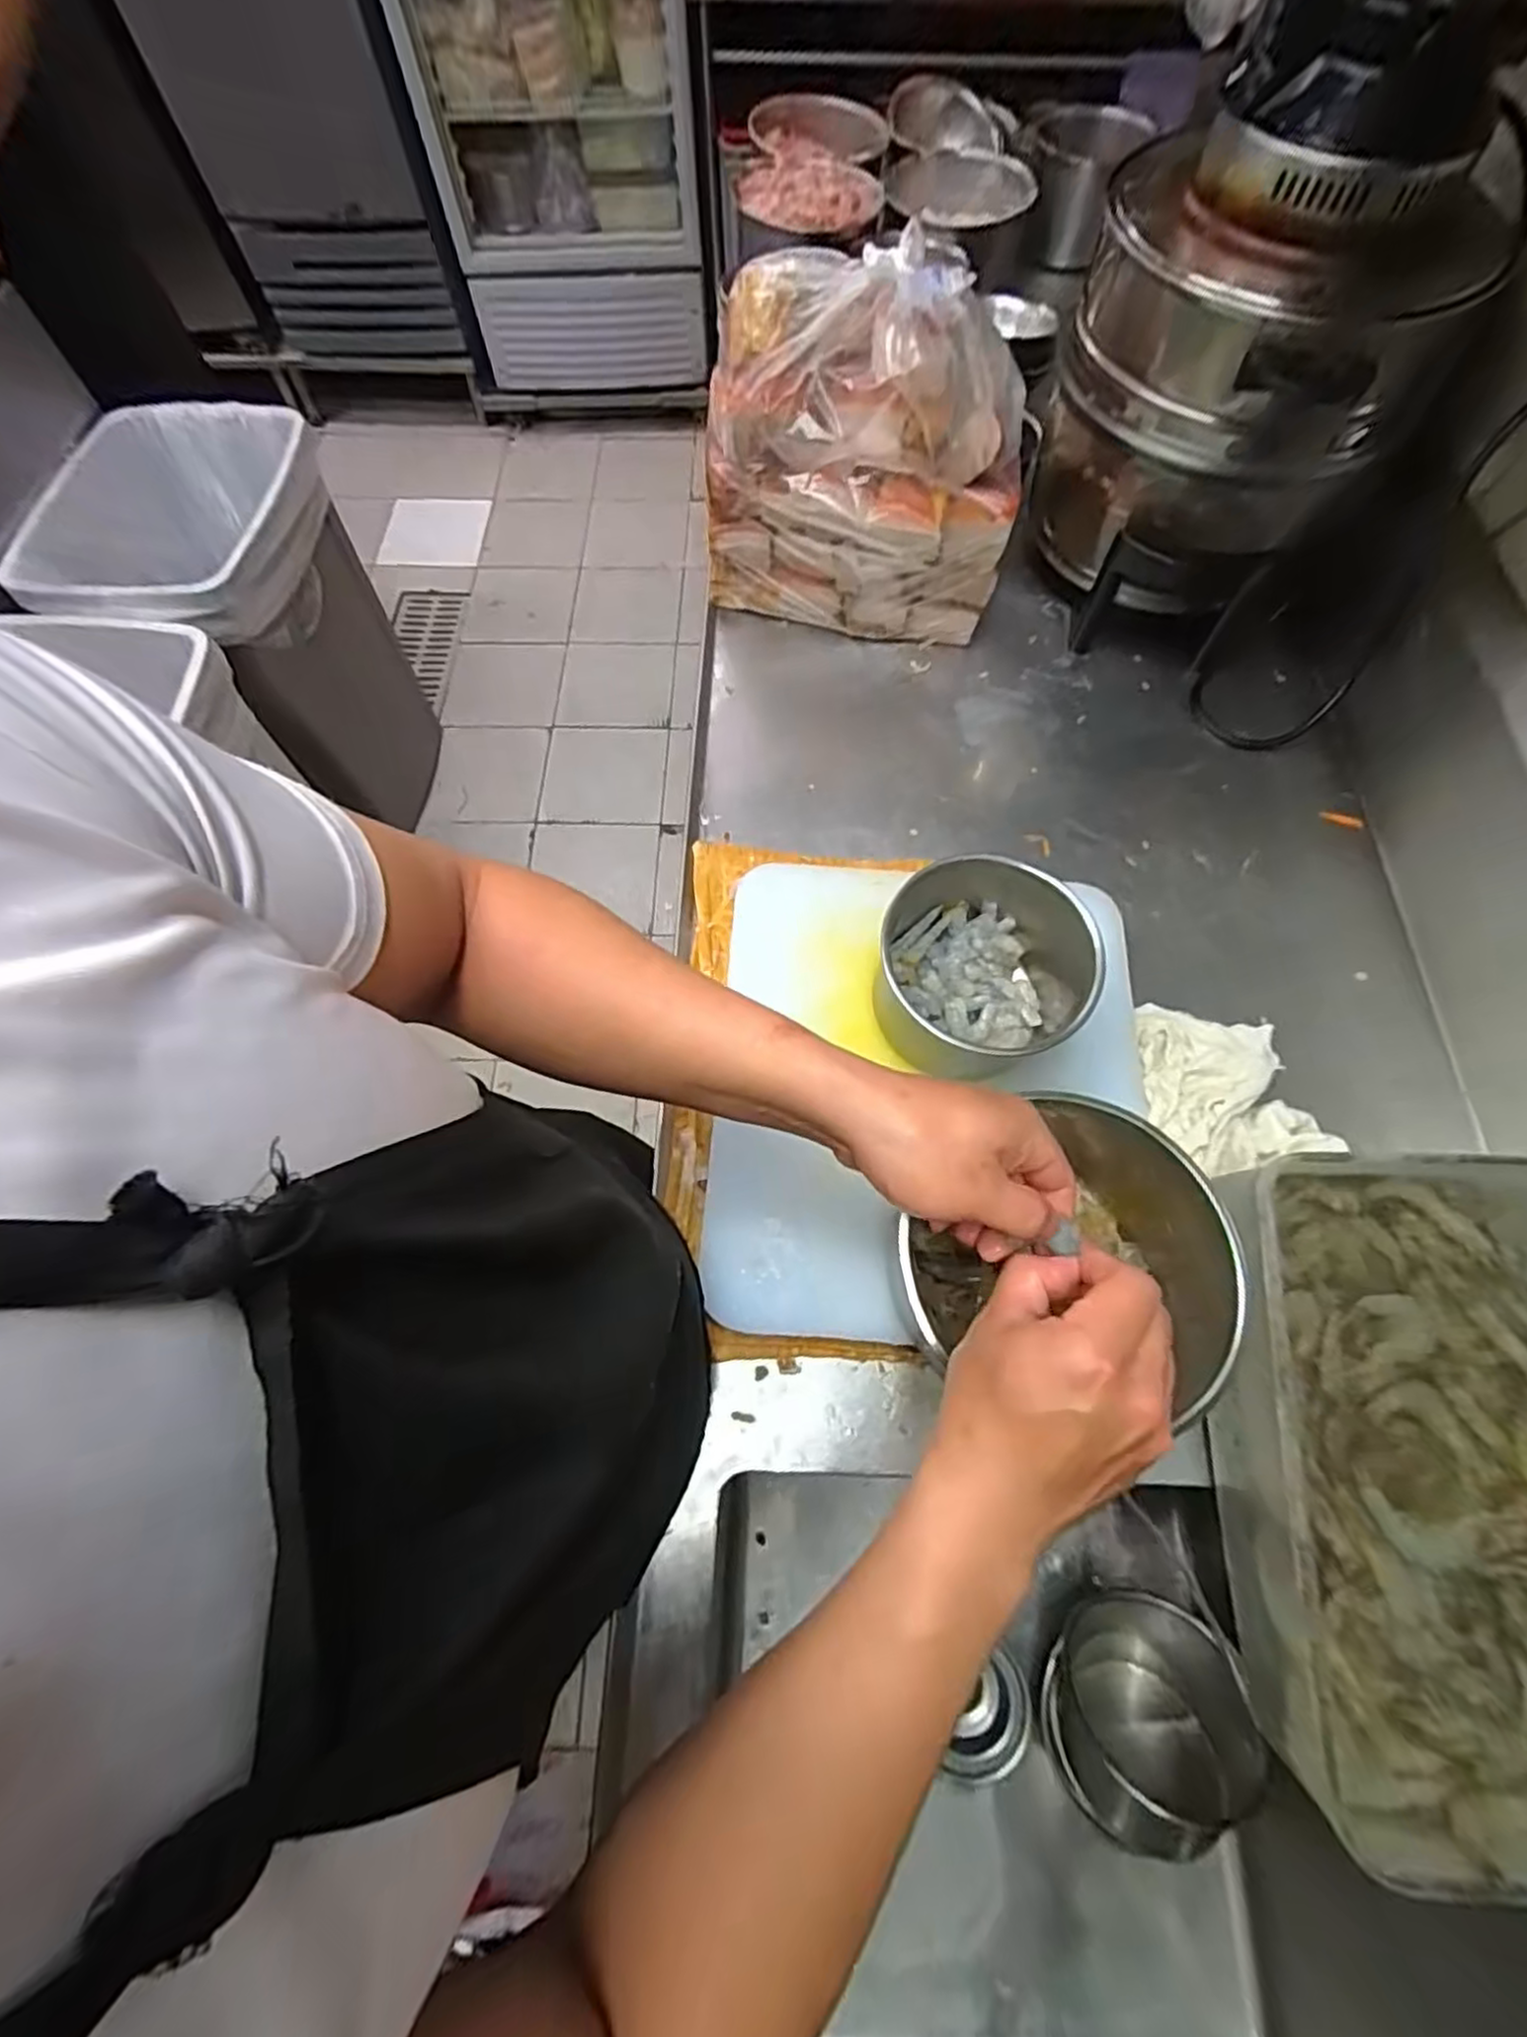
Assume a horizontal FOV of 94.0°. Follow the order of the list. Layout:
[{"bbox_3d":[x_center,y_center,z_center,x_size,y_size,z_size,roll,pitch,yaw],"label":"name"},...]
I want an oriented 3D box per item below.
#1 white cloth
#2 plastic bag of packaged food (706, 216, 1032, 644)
[{"bbox_3d":[0.375,0.052,0.592,0.119,0.043,0.146,-12,68,-4],"label":"white cloth"},{"bbox_3d":[0.101,-0.533,0.701,0.287,0.279,0.134,20,69,8],"label":"plastic bag of packaged food"}]

